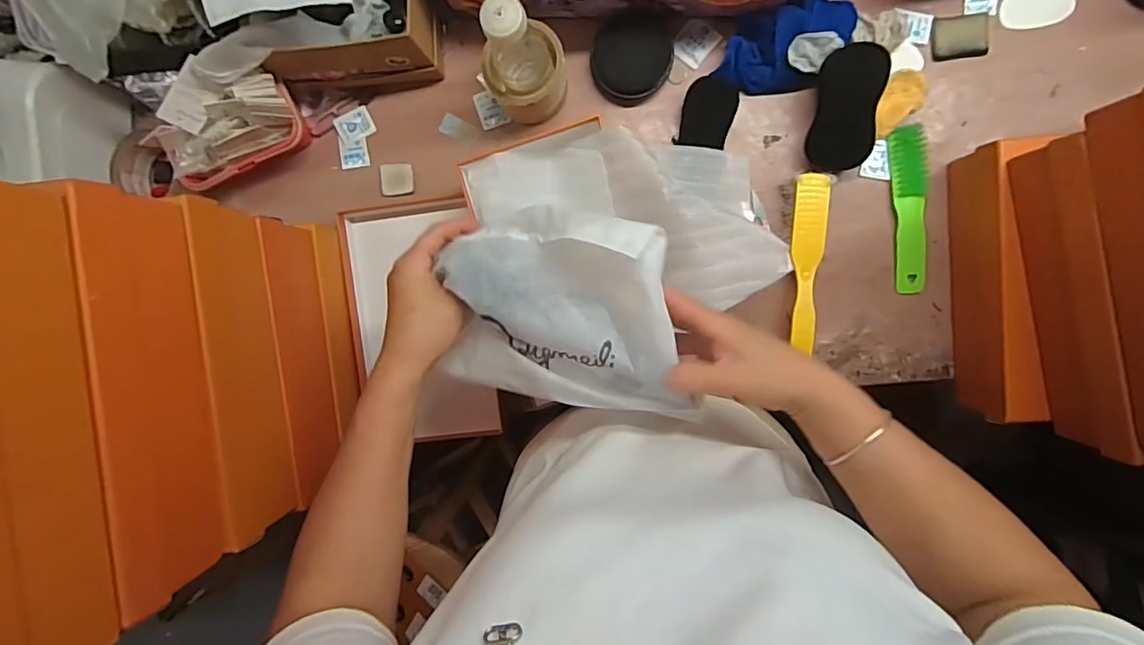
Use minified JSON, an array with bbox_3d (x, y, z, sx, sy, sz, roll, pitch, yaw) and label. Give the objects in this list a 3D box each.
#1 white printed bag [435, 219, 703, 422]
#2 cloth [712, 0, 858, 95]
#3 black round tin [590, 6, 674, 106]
[{"bbox_3d":[-0.008,0.001,0.412,0.194,0.091,0.141,0,95,4],"label":"white printed bag"},{"bbox_3d":[0.243,-0.310,0.606,0.158,0.047,0.090,-9,94,5],"label":"cloth"},{"bbox_3d":[0.070,-0.309,0.631,0.090,0.056,0.089,0,94,4],"label":"black round tin"}]

